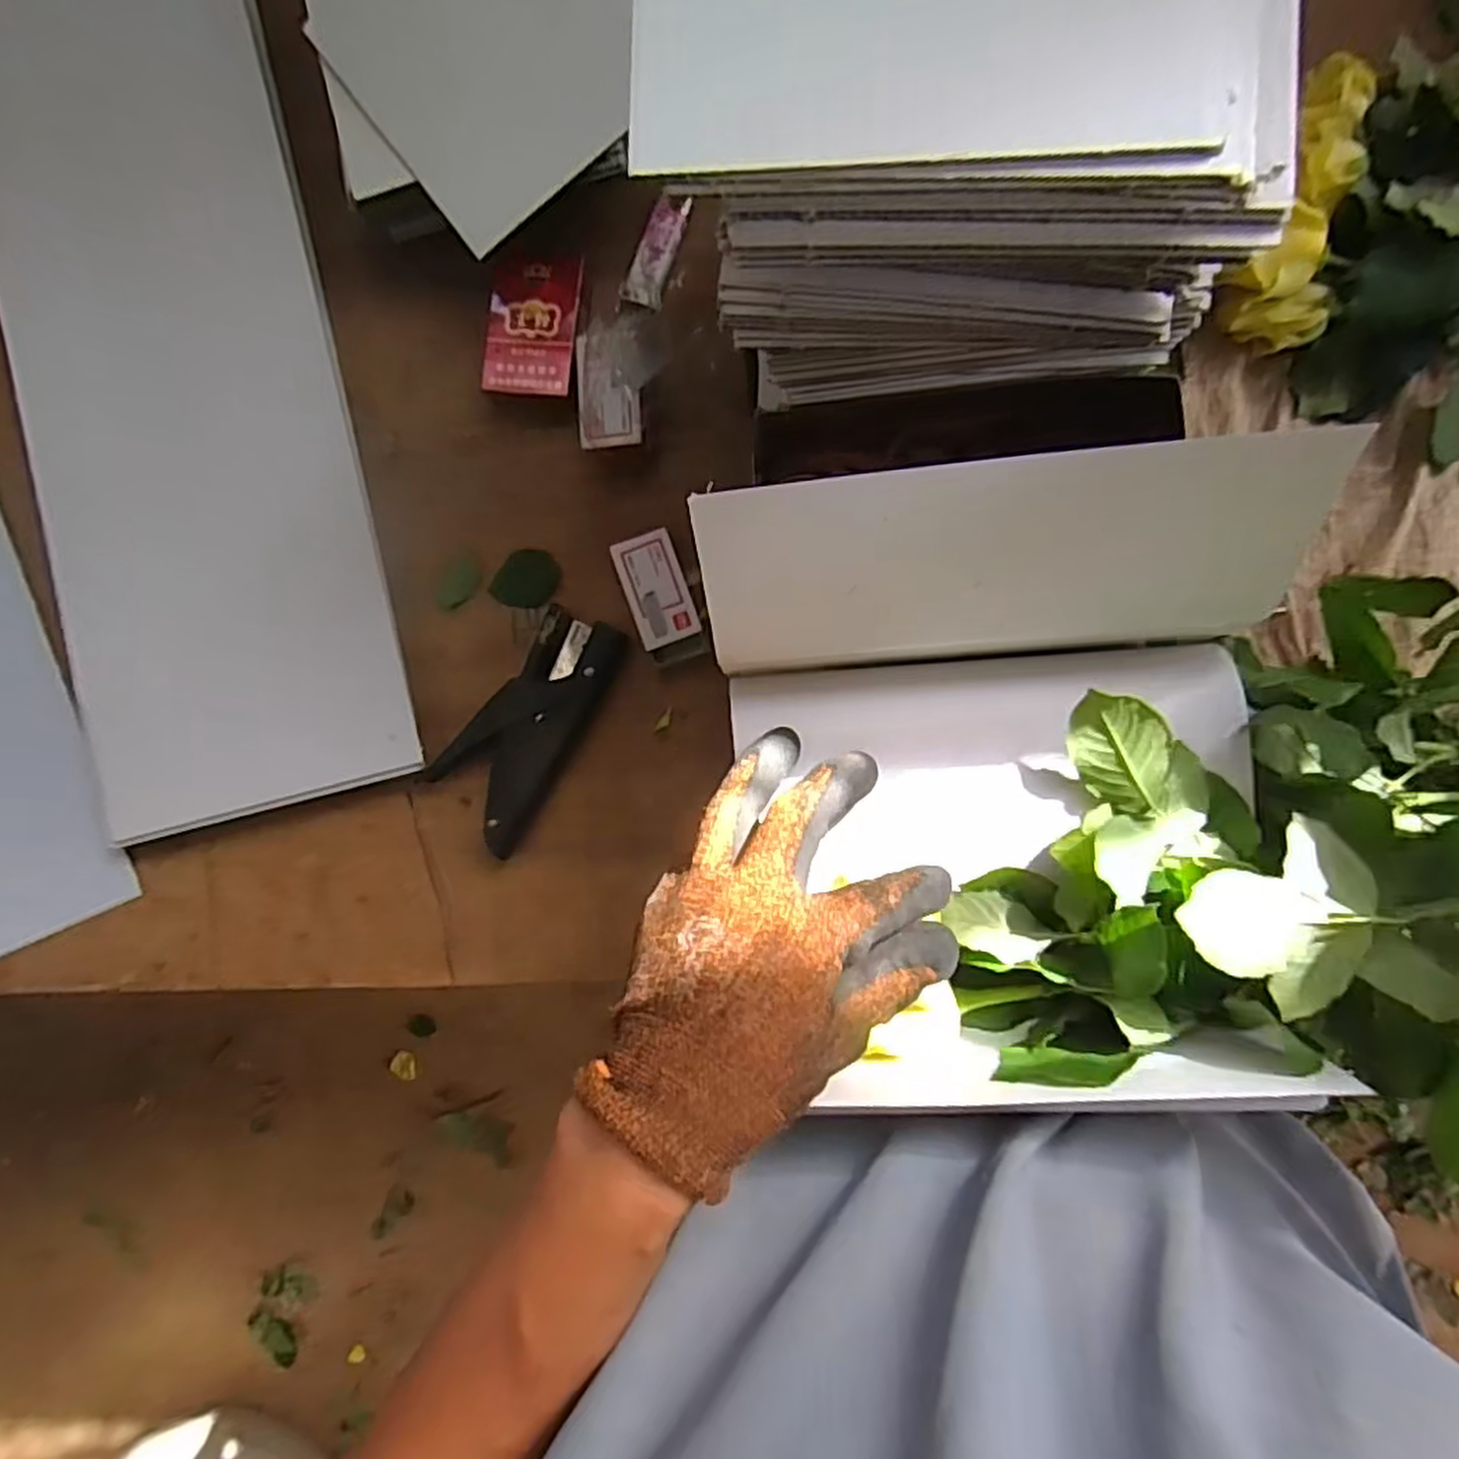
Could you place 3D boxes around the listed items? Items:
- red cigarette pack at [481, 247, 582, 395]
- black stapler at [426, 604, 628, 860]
[{"bbox_3d":[-0.120,-0.246,0.476,0.052,0.019,0.084,8,90,7],"label":"red cigarette pack"},{"bbox_3d":[-0.125,-0.005,0.479,0.069,0.026,0.148,32,93,6],"label":"black stapler"}]

